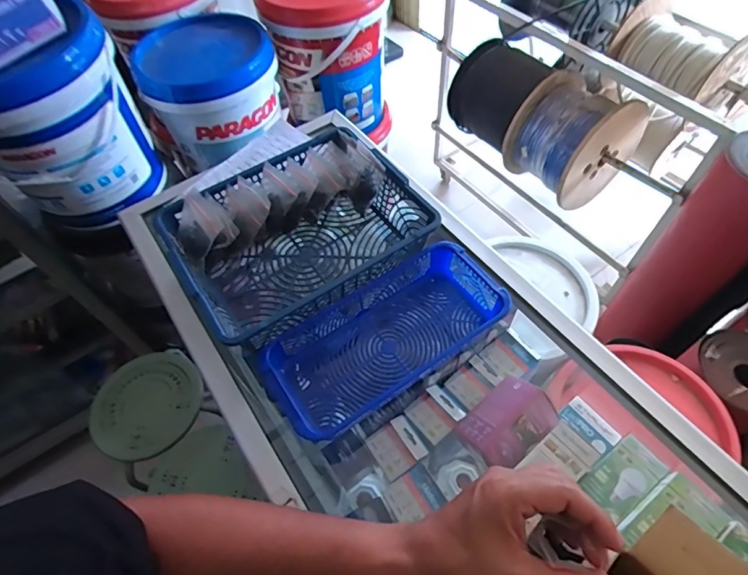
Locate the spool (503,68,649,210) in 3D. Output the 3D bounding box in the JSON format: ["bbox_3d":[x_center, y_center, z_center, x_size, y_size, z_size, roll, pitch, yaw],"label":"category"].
[{"bbox_3d":[0.580,-0.435,1.322,0.296,0.273,0.262,-27,58,-14],"label":"spool"}]

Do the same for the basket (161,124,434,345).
[{"bbox_3d":[-0.091,-0.055,0.573,0.281,0.112,0.222,-32,60,-17],"label":"basket"}]

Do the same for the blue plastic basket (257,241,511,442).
[{"bbox_3d":[0.018,0.061,0.515,0.271,0.076,0.127,-32,60,-17],"label":"blue plastic basket"}]

